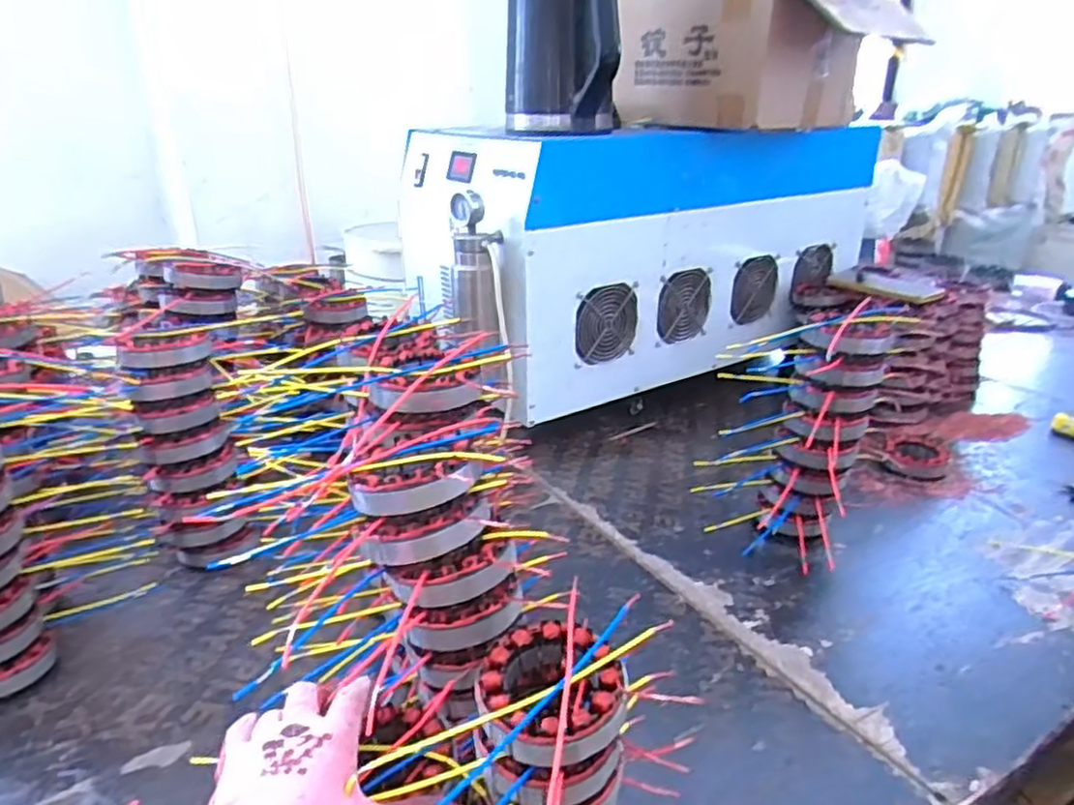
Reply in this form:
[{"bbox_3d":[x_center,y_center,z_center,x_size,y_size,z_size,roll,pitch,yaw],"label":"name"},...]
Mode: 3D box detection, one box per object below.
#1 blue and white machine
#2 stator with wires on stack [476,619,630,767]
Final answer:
[{"bbox_3d":[0.181,-0.266,1.206,0.783,0.356,0.350,-13,27,-29],"label":"blue and white machine"},{"bbox_3d":[0.005,0.170,0.418,0.085,0.046,0.090,1,24,0],"label":"stator with wires on stack"}]

